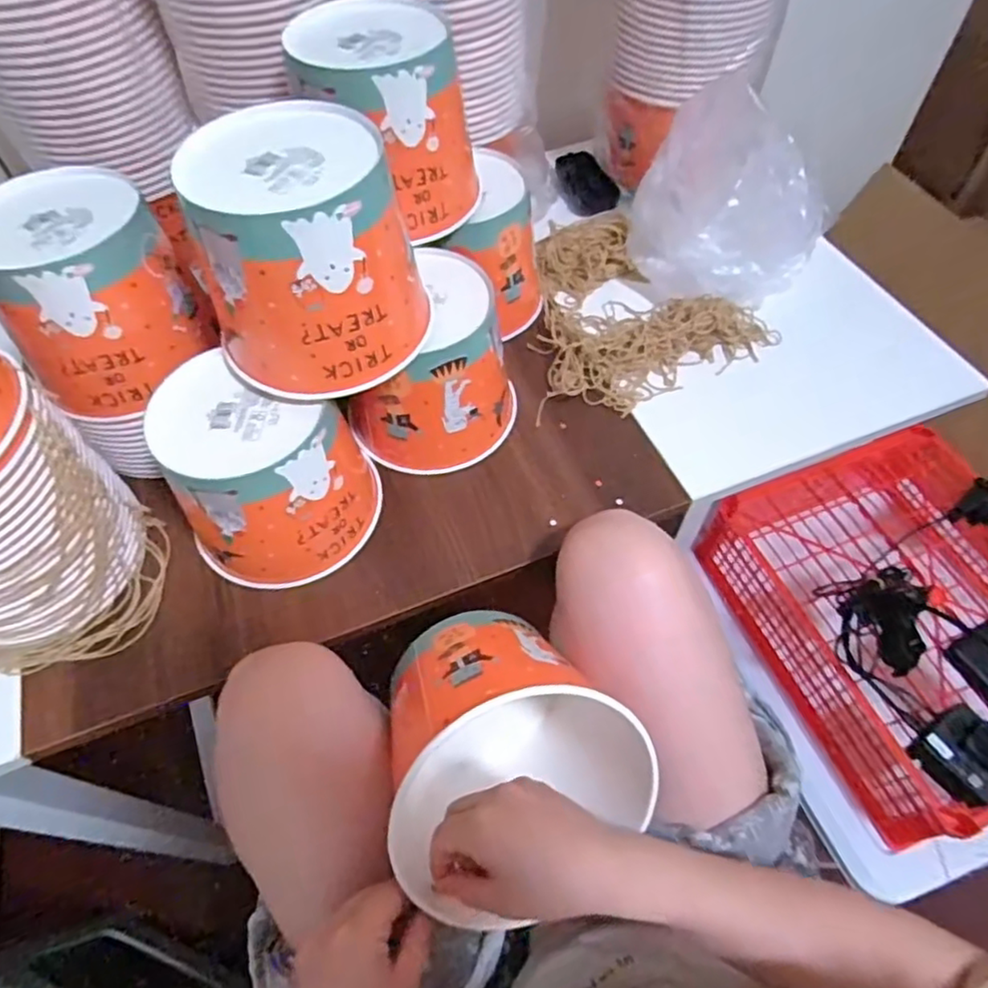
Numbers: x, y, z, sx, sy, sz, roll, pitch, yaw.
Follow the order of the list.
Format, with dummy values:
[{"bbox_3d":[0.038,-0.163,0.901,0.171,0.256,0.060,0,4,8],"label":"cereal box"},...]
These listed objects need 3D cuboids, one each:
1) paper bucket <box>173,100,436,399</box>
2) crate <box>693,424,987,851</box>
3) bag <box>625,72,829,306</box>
[{"bbox_3d":[-0.125,-0.167,0.445,0.143,0.130,0.145,-14,58,-7],"label":"paper bucket"},{"bbox_3d":[0.550,0.152,0.825,0.357,0.175,0.437,-20,59,-10],"label":"crate"},{"bbox_3d":[0.231,-0.282,0.632,0.161,0.161,0.127,-13,58,-7],"label":"bag"}]

